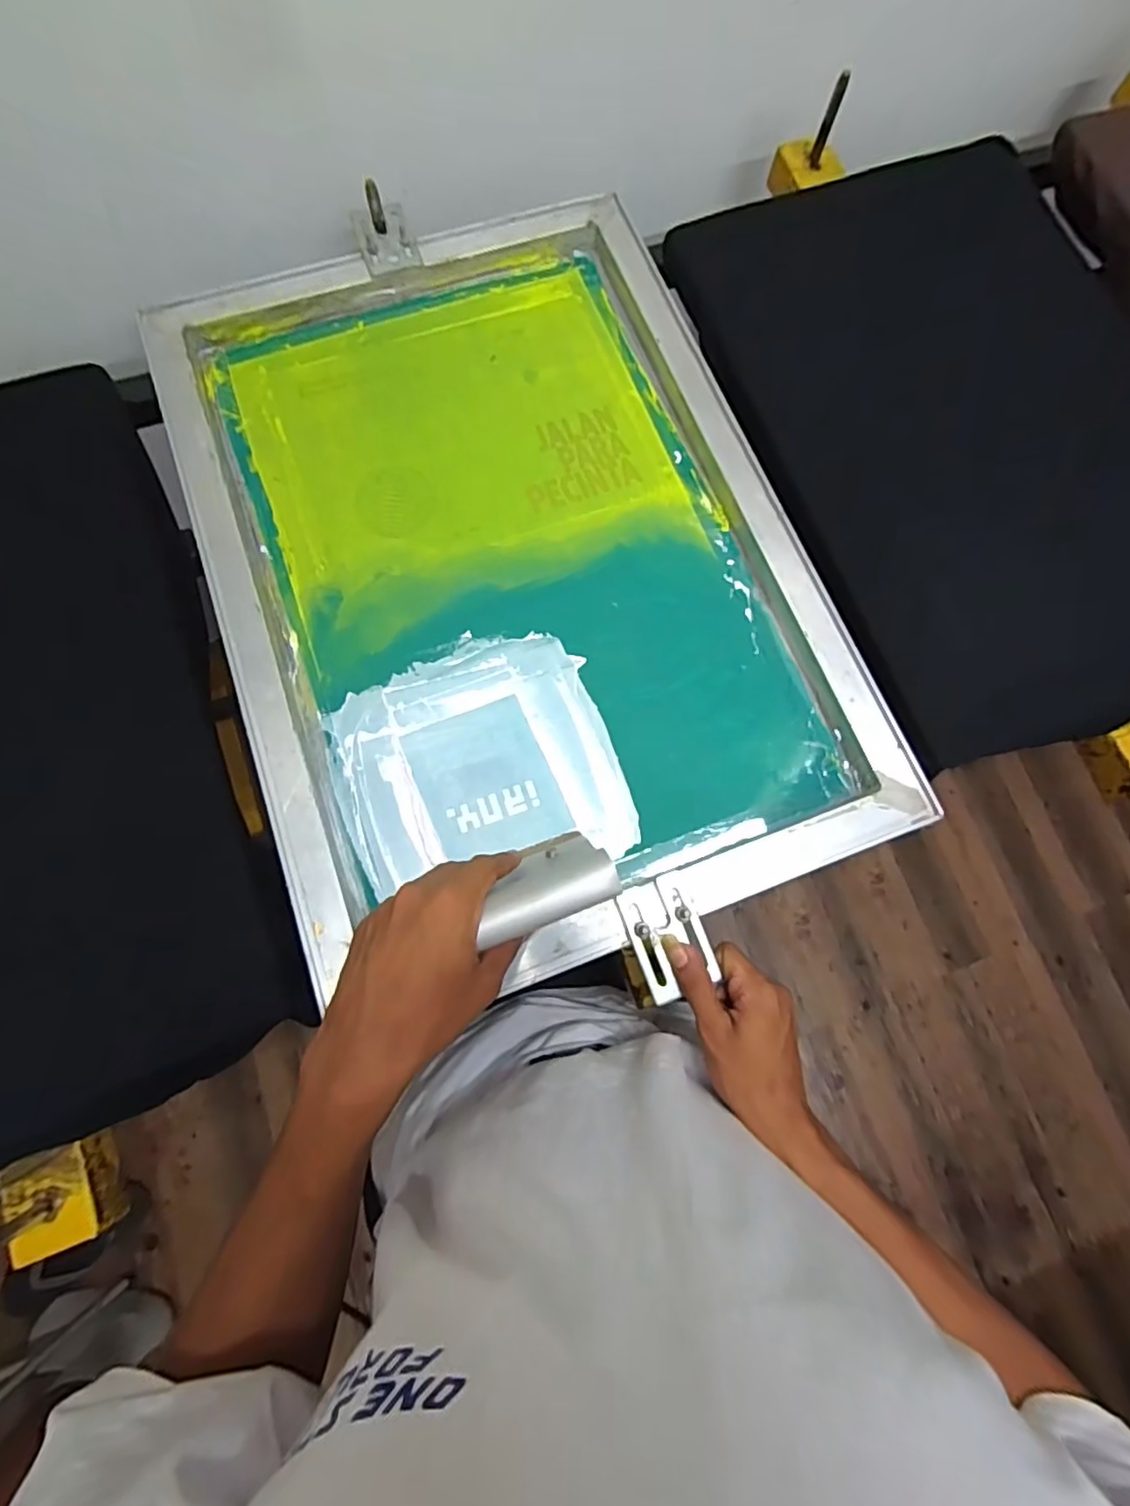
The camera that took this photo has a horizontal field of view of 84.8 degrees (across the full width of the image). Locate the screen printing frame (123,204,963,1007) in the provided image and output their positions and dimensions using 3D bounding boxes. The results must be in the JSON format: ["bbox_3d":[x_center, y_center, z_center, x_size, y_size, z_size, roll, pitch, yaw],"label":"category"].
[{"bbox_3d":[-0.049,-0.172,0.525,0.467,0.032,0.666,-20,77,-7],"label":"screen printing frame"}]

